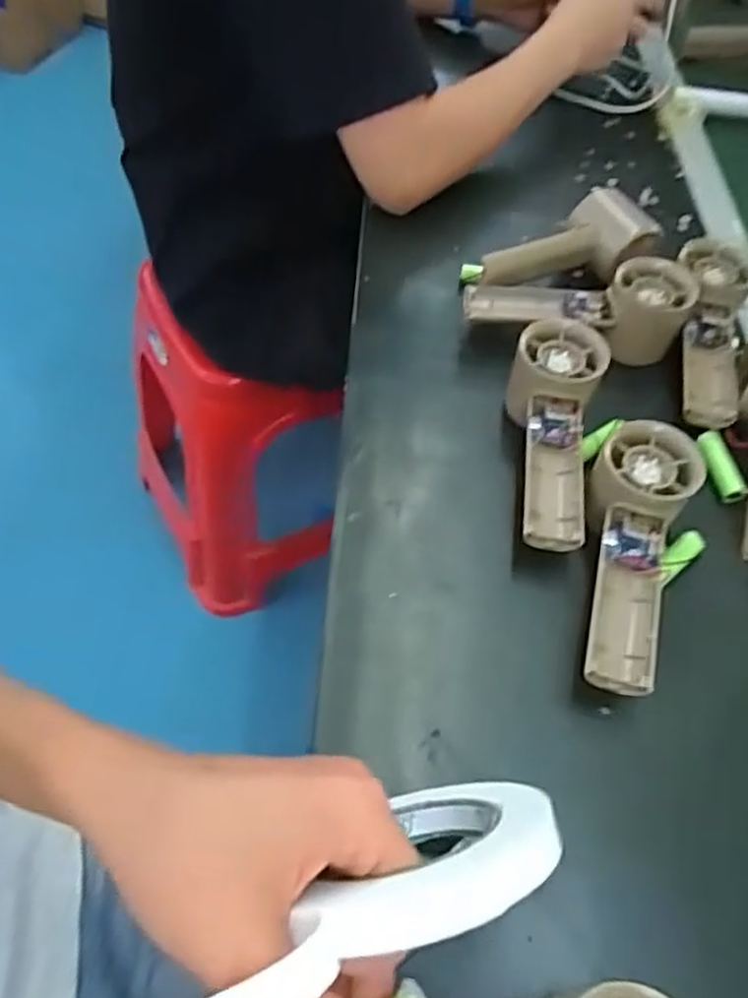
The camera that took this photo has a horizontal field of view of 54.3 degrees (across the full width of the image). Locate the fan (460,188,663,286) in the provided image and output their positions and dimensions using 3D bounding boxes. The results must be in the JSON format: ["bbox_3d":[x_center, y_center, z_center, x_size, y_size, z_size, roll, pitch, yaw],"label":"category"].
[{"bbox_3d":[0.145,-0.190,0.571,0.150,0.063,0.068,-19,59,-18],"label":"fan"}]

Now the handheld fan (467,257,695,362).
[{"bbox_3d":[0.144,-0.137,0.533,0.155,0.064,0.050,5,55,-3],"label":"handheld fan"}]

